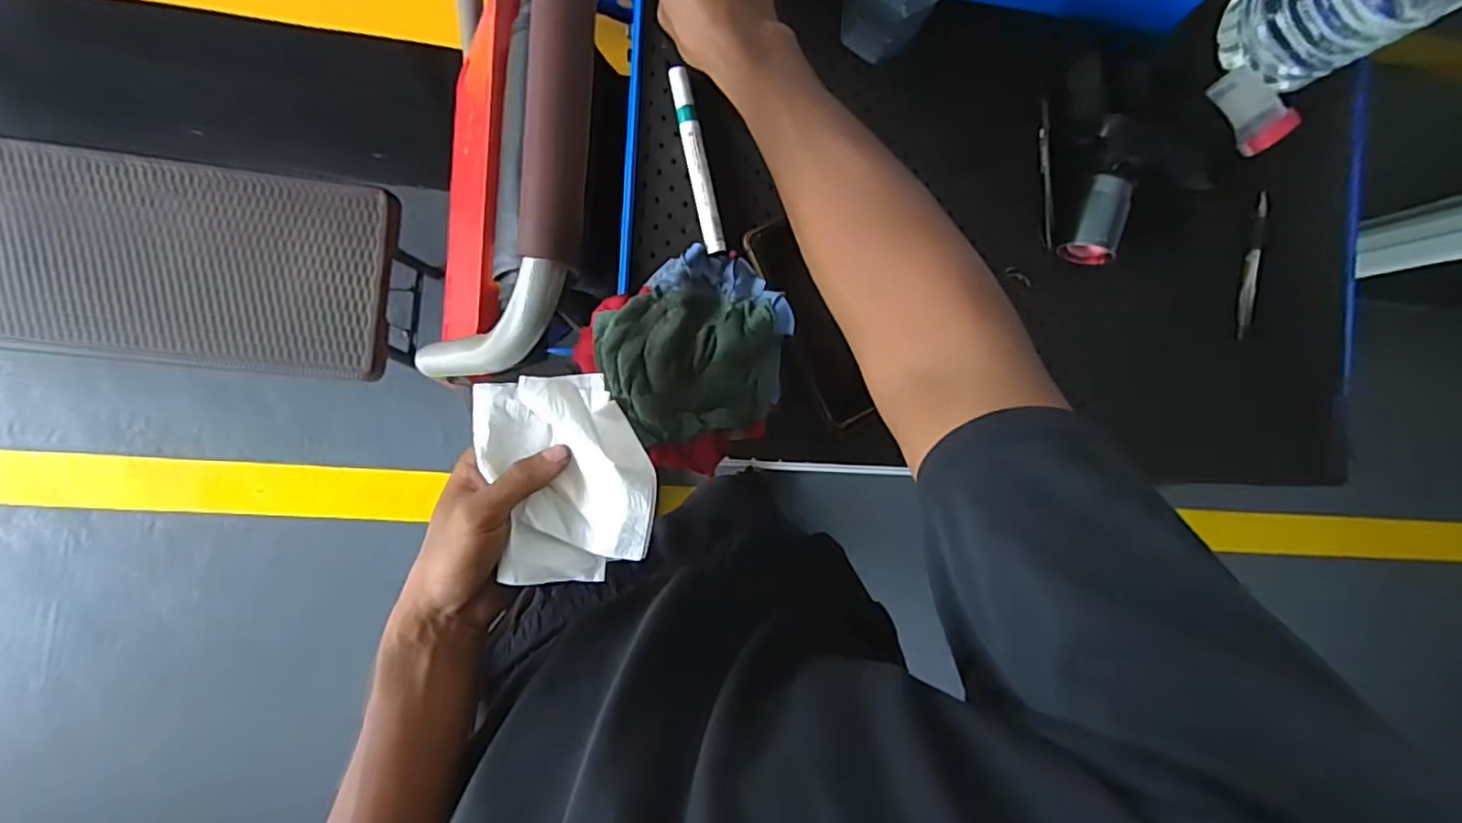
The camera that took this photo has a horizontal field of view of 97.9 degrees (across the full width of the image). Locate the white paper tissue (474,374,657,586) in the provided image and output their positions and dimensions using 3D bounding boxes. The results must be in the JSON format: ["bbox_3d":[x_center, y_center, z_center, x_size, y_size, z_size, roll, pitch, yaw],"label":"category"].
[{"bbox_3d":[-0.102,0.043,0.403,0.098,0.039,0.133,-13,95,-7],"label":"white paper tissue"}]

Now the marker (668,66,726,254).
[{"bbox_3d":[-0.026,-0.193,0.490,0.015,0.011,0.142,-13,91,-10],"label":"marker"}]

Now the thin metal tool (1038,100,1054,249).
[{"bbox_3d":[0.267,-0.200,0.538,0.008,0.009,0.120,-4,90,-10],"label":"thin metal tool"}]

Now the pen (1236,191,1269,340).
[{"bbox_3d":[0.469,-0.130,0.571,0.012,0.014,0.132,11,87,-9],"label":"pen"}]

